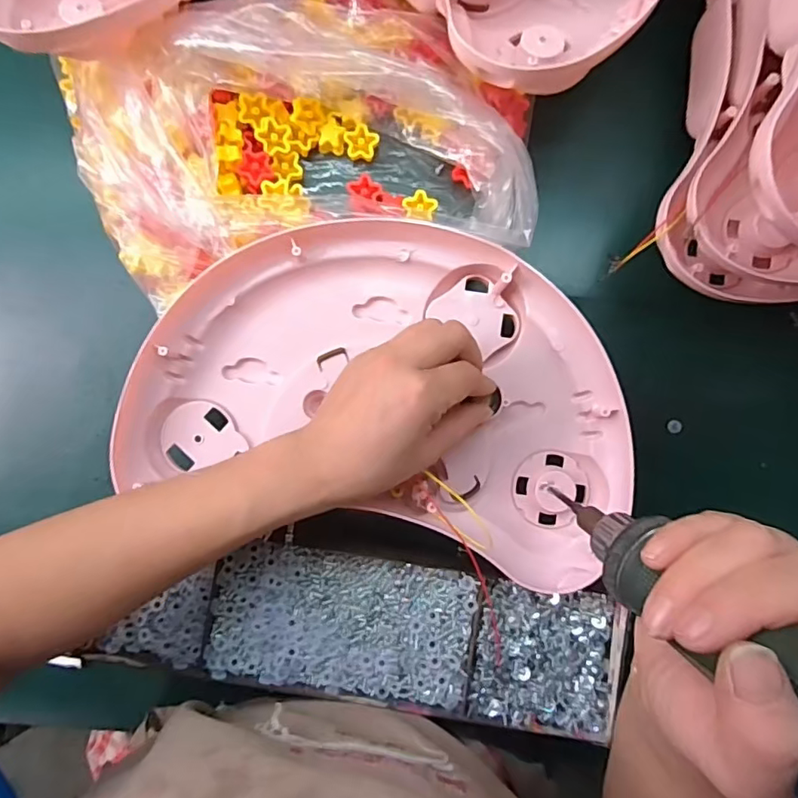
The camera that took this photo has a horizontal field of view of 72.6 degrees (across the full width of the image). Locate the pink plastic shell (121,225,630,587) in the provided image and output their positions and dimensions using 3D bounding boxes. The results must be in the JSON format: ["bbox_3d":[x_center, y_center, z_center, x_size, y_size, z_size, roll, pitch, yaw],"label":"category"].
[{"bbox_3d":[-0.006,-0.013,0.372,0.331,0.046,0.208,14,93,0],"label":"pink plastic shell"}]

